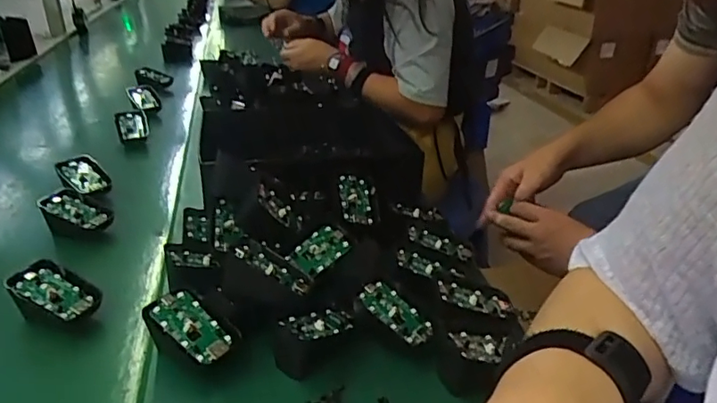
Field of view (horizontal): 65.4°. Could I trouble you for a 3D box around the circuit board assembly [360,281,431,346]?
[{"bbox_3d":[0.030,0.088,0.447,0.063,0.004,0.030,39,41,24],"label":"circuit board assembly"}]

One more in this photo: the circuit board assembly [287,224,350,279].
[{"bbox_3d":[-0.033,0.043,0.492,0.032,0.004,0.056,44,56,15],"label":"circuit board assembly"}]

